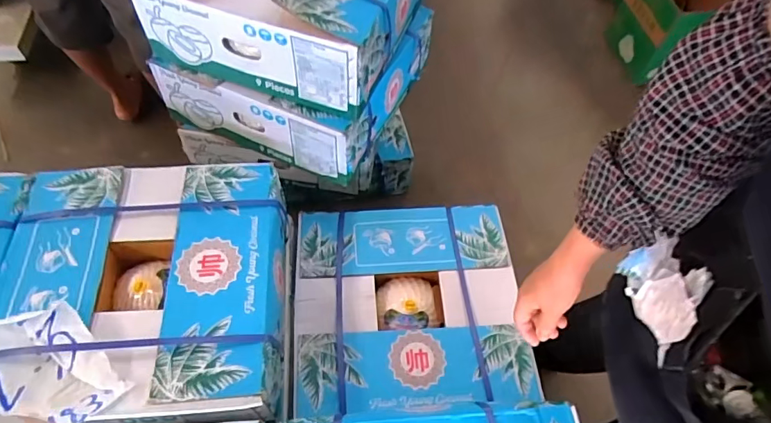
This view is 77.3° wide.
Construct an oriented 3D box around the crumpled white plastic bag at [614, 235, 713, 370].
[{"bbox_3d":[0.310,0.091,0.560,0.039,0.112,0.177,15,20,6],"label":"crumpled white plastic bag"}]

